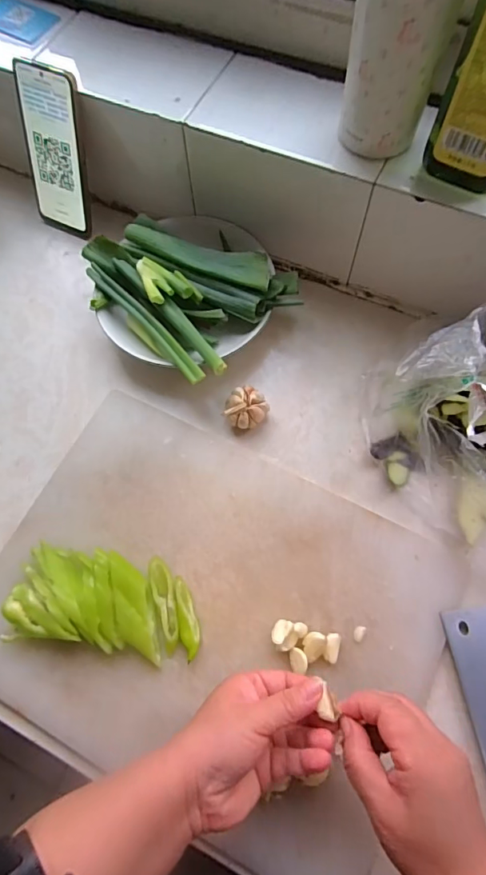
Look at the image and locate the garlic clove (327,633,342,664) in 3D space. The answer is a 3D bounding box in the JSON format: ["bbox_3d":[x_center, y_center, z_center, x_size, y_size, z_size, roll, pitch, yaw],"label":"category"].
[{"bbox_3d":[0.078,0.182,0.389,0.012,0.010,0.023,2,70,4],"label":"garlic clove"}]

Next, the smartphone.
[{"bbox_3d":[-0.216,-0.324,0.523,0.079,0.170,0.014,25,49,11],"label":"smartphone"}]

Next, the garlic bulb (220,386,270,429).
[{"bbox_3d":[0.004,-0.028,0.469,0.039,0.029,0.043,34,75,14],"label":"garlic bulb"}]

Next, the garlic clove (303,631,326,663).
[{"bbox_3d":[0.061,0.181,0.389,0.017,0.011,0.024,9,71,6],"label":"garlic clove"}]

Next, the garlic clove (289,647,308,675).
[{"bbox_3d":[0.047,0.190,0.386,0.015,0.007,0.018,-7,70,0],"label":"garlic clove"}]

